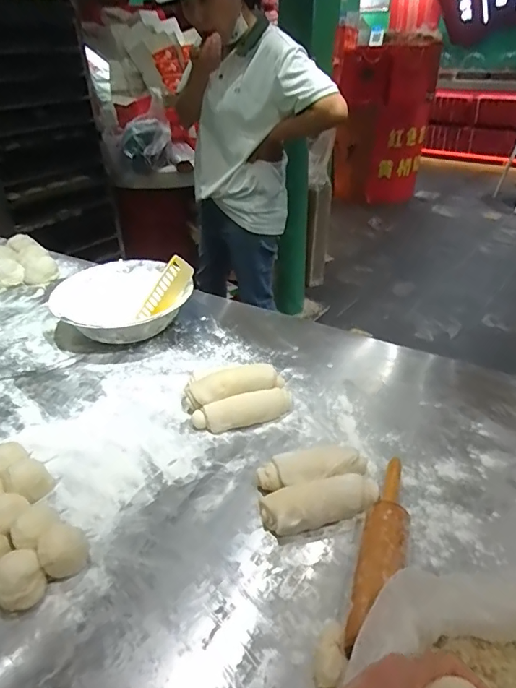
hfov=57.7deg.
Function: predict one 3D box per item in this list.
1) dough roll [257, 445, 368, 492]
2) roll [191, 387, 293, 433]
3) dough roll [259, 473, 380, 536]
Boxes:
[{"bbox_3d":[0.074,0.169,0.634,0.146,0.045,0.051,-9,34,-11],"label":"dough roll"},{"bbox_3d":[-0.020,0.104,0.742,0.162,0.035,0.042,-11,35,-15],"label":"roll"},{"bbox_3d":[0.078,0.200,0.595,0.146,0.041,0.049,-10,34,-13],"label":"dough roll"}]

